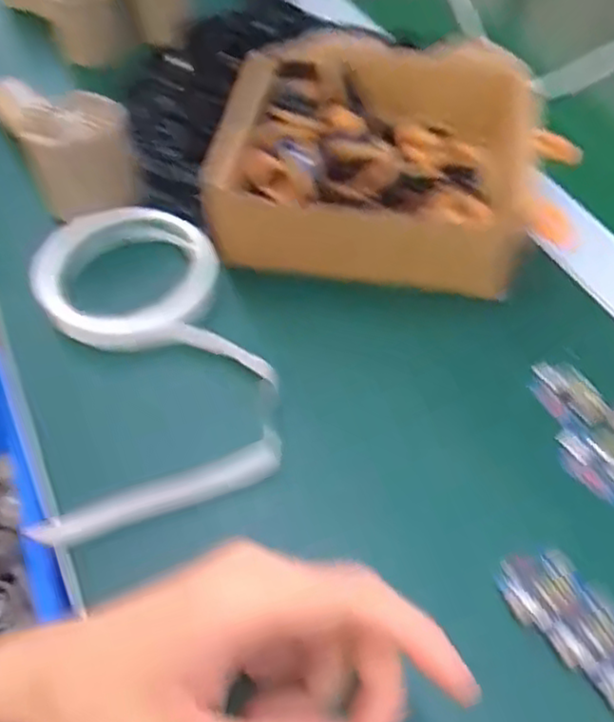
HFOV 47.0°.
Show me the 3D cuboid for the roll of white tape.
[{"bbox_3d":[-0.083,-0.009,0.368,0.112,0.031,0.193,-13,54,-8],"label":"roll of white tape"}]

